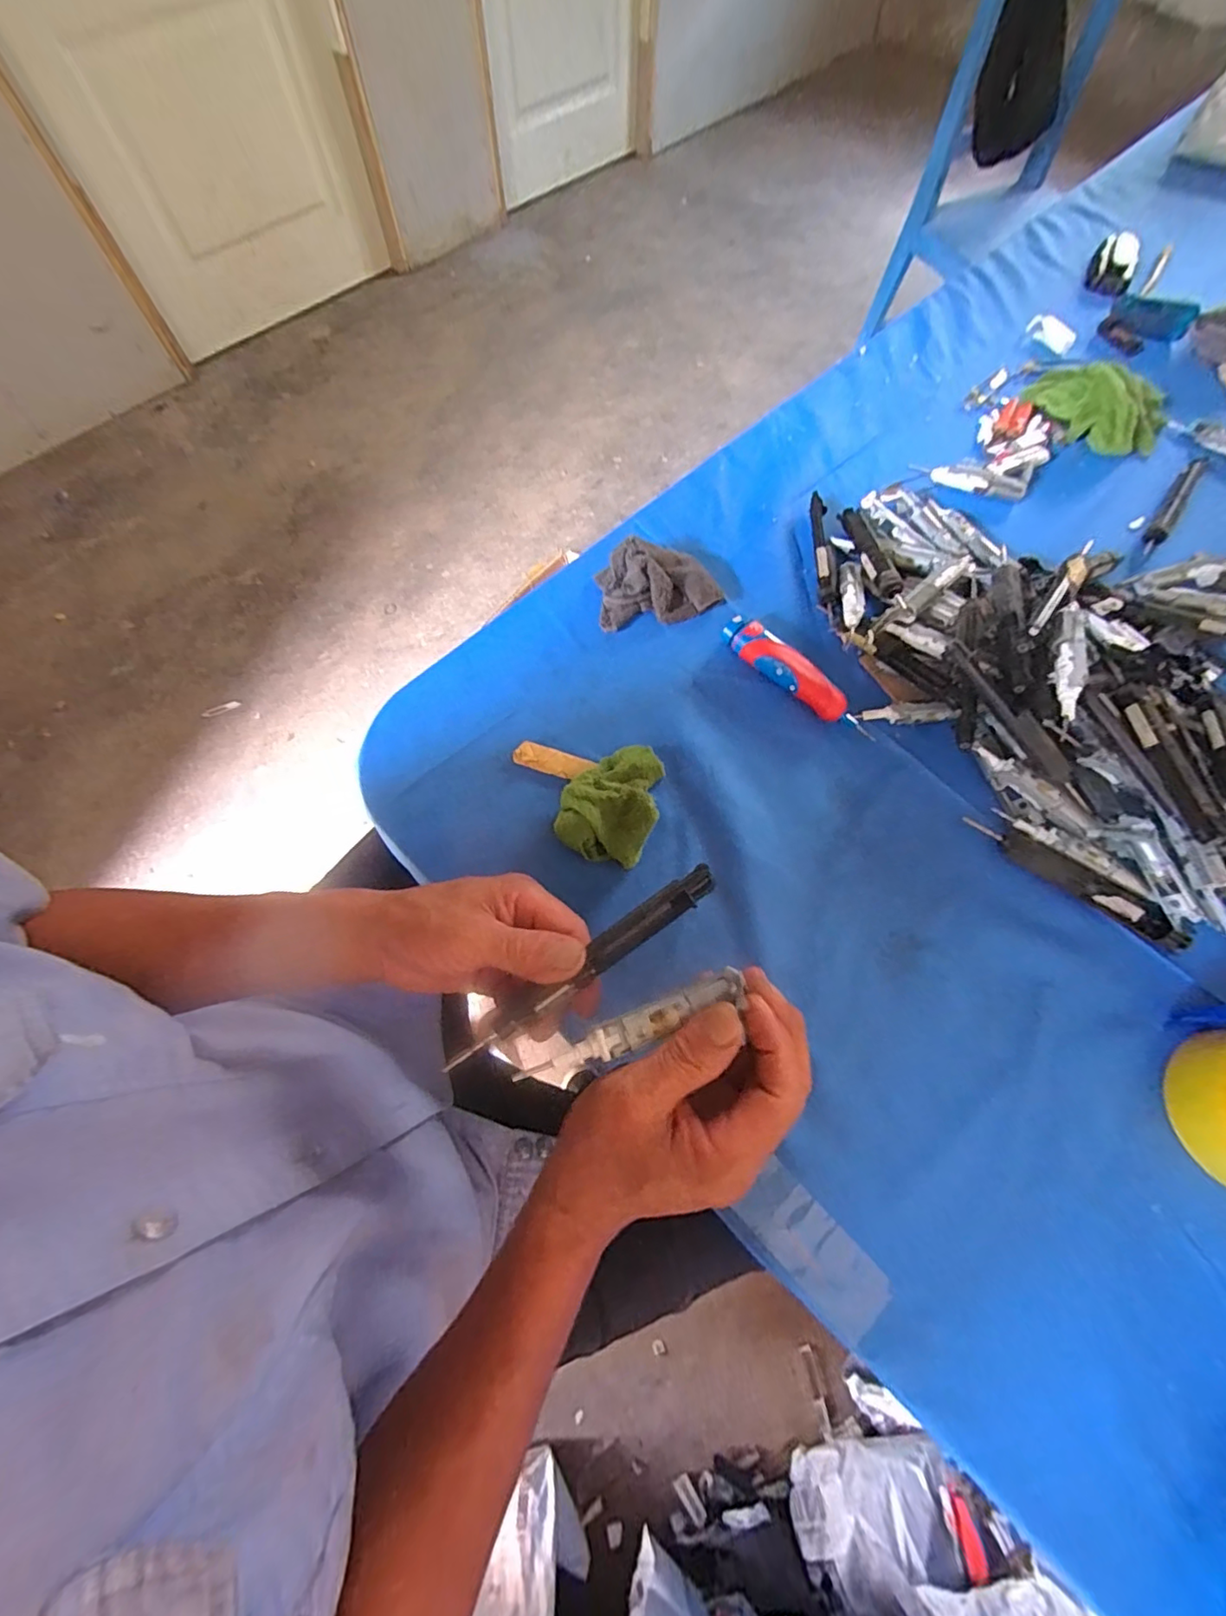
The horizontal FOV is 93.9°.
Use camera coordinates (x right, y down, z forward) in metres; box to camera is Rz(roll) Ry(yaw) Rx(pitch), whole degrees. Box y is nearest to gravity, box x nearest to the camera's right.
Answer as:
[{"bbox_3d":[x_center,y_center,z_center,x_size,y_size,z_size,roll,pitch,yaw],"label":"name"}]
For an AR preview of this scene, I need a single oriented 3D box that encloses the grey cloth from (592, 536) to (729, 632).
[{"bbox_3d":[0.044,-0.215,0.544,0.113,0.039,0.069,-6,67,-3],"label":"grey cloth"}]

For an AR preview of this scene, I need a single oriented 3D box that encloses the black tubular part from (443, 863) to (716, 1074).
[{"bbox_3d":[-0.014,0.084,0.306,0.164,0.020,0.017,-35,72,-11],"label":"black tubular part"}]

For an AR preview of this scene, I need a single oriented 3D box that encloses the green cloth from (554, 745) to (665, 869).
[{"bbox_3d":[0.000,-0.010,0.450,0.074,0.052,0.097,19,68,7],"label":"green cloth"}]

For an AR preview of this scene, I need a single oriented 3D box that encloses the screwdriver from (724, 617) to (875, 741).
[{"bbox_3d":[0.160,-0.117,0.506,0.149,0.025,0.027,40,73,15],"label":"screwdriver"}]

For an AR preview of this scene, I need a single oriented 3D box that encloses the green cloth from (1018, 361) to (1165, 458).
[{"bbox_3d":[0.545,-0.455,0.640,0.148,0.050,0.113,34,71,13],"label":"green cloth"}]

